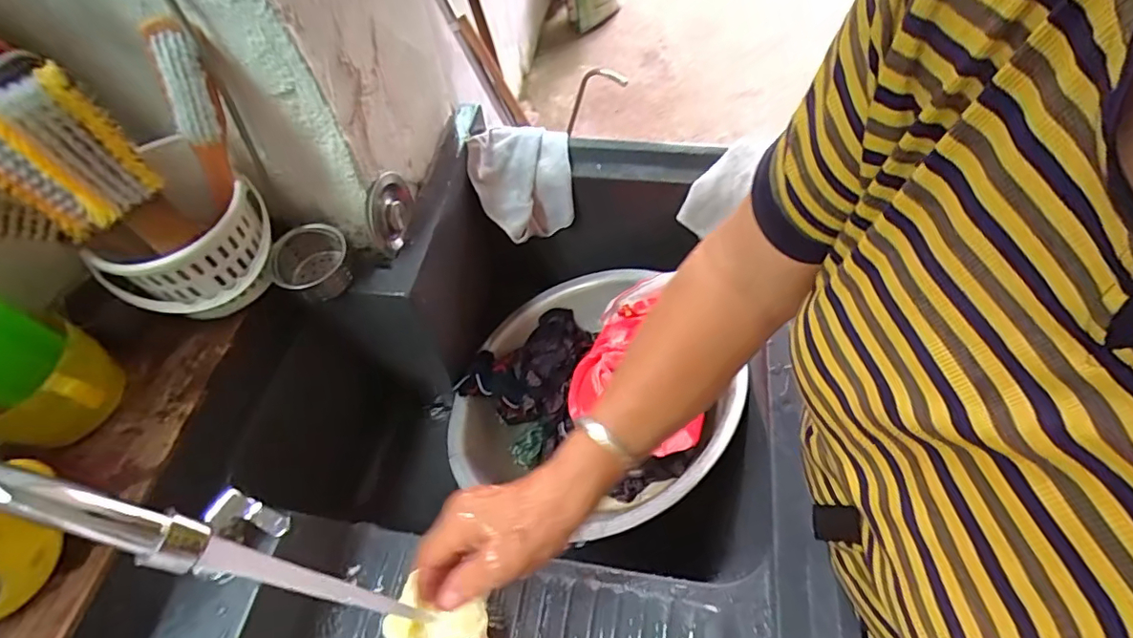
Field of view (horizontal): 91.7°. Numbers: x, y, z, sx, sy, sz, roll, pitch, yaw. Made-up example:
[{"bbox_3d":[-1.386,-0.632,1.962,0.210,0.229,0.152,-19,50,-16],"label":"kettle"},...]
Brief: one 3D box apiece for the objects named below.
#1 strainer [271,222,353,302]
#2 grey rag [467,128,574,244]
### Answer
[{"bbox_3d":[-0.242,-0.050,0.529,0.066,0.048,0.063,-27,60,-13],"label":"strainer"},{"bbox_3d":[-0.058,-0.172,0.706,0.122,0.121,0.112,-12,57,-4],"label":"grey rag"}]

